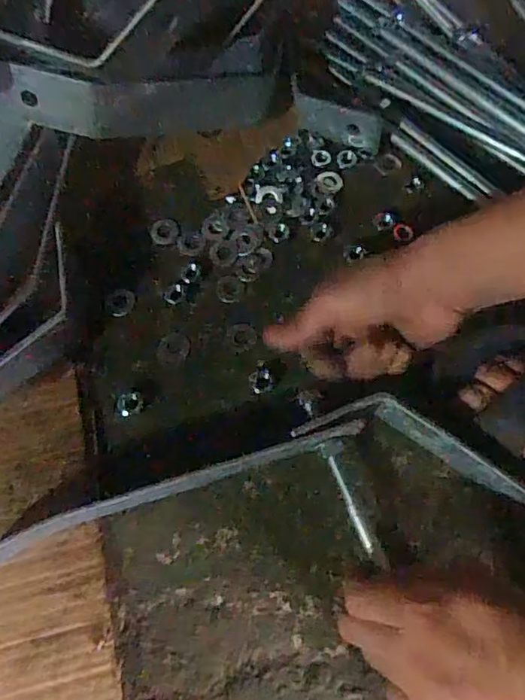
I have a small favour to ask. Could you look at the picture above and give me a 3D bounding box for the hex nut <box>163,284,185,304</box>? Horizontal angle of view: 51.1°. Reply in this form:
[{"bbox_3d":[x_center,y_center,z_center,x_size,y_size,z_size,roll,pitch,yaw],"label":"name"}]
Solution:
[{"bbox_3d":[-0.075,-0.048,0.469,0.015,0.004,0.019,31,73,10],"label":"hex nut"}]

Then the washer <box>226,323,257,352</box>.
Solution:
[{"bbox_3d":[-0.018,-0.012,0.461,0.023,0.004,0.024,1,69,-2],"label":"washer"}]

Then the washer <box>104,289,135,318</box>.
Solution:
[{"bbox_3d":[-0.119,-0.040,0.458,0.022,0.004,0.025,28,74,-3],"label":"washer"}]

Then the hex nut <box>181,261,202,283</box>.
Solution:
[{"bbox_3d":[-0.062,-0.068,0.477,0.016,0.006,0.018,-5,70,-3],"label":"hex nut"}]

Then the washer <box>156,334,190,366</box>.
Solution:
[{"bbox_3d":[-0.074,-0.001,0.456,0.027,0.004,0.026,1,69,-2],"label":"washer"}]

